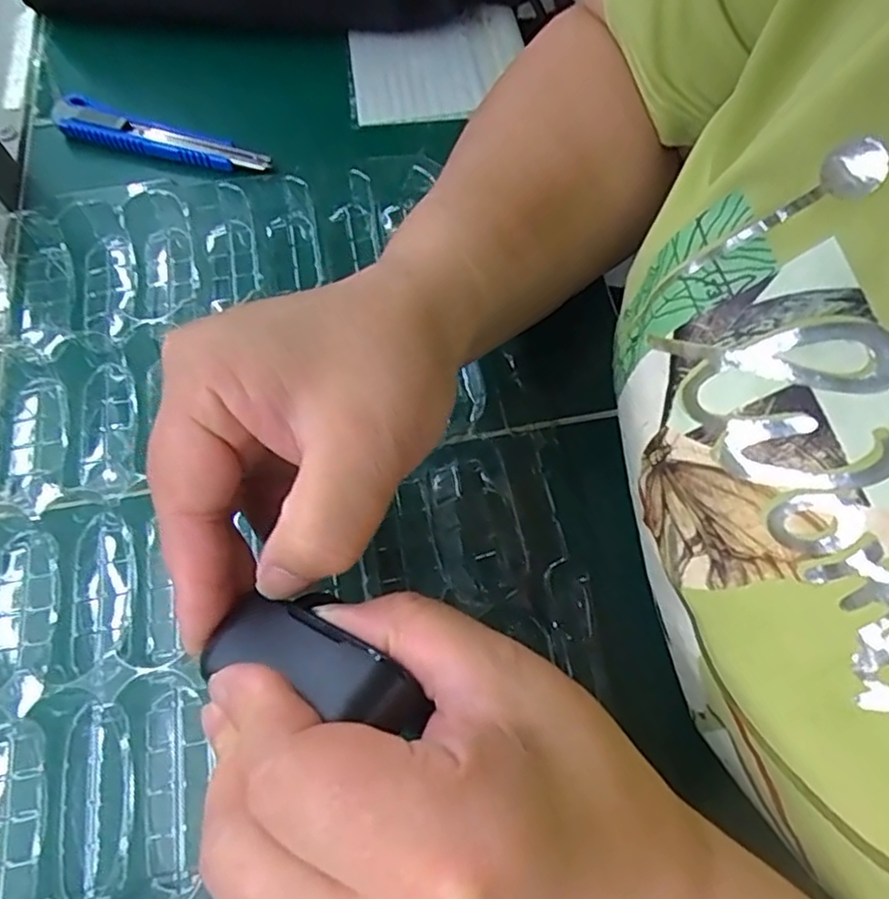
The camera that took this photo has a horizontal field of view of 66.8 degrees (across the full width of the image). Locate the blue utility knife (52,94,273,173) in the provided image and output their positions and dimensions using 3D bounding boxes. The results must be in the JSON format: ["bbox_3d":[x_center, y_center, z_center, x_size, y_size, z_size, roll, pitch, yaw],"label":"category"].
[{"bbox_3d":[-0.167,-0.182,0.392,0.142,0.017,0.019,17,66,10],"label":"blue utility knife"}]

